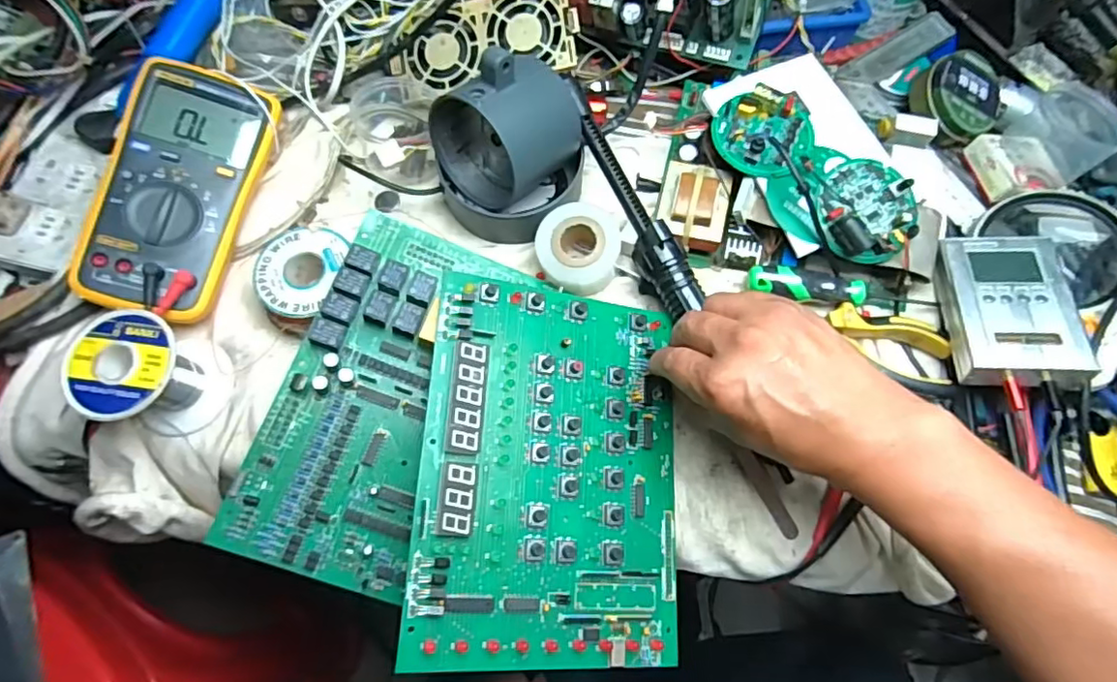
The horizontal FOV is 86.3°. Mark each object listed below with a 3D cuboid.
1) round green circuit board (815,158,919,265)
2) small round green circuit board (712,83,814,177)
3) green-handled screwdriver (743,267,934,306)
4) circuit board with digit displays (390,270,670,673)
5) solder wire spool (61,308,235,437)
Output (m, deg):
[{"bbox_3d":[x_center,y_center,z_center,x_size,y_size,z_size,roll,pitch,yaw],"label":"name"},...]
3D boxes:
[{"bbox_3d":[0.212,-0.091,0.411,0.067,0.020,0.069,1,70,-2],"label":"round green circuit board"},{"bbox_3d":[0.151,-0.155,0.424,0.066,0.025,0.076,36,72,10],"label":"small round green circuit board"},{"bbox_3d":[0.200,-0.034,0.422,0.130,0.023,0.021,9,70,1],"label":"green-handled screwdriver"},{"bbox_3d":[0.000,0.072,0.352,0.158,0.009,0.215,10,71,-19],"label":"circuit board with digit displays"},{"bbox_3d":[-0.251,0.022,0.372,0.062,0.069,0.066,1,70,-2],"label":"solder wire spool"}]

